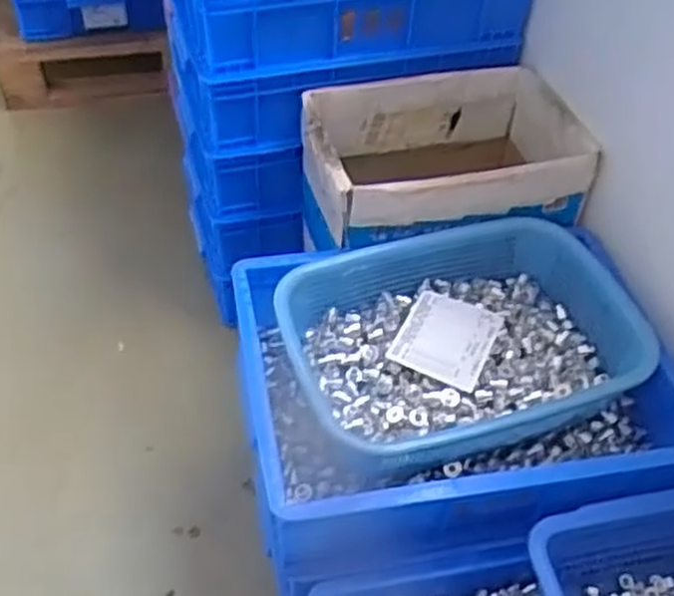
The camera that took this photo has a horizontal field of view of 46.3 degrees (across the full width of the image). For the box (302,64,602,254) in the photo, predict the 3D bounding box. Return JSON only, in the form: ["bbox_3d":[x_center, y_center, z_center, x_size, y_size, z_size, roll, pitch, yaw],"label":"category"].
[{"bbox_3d":[0.121,-0.153,0.941,0.308,0.137,0.210,-9,48,-12],"label":"box"}]

